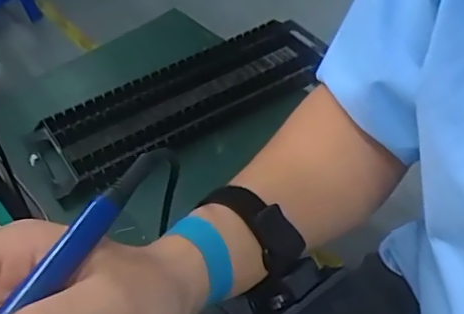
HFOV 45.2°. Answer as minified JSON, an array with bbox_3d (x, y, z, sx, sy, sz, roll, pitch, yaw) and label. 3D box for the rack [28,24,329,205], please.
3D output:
[{"bbox_3d":[-0.057,-0.080,0.807,0.460,0.052,0.147,-27,52,-21],"label":"rack"}]

